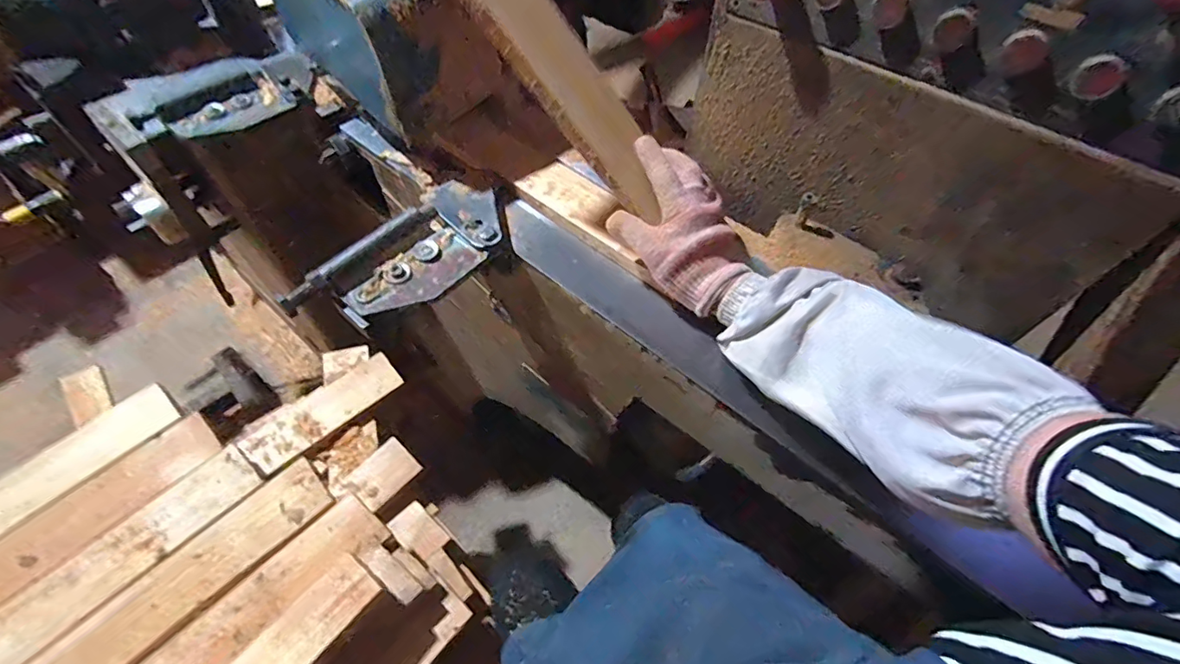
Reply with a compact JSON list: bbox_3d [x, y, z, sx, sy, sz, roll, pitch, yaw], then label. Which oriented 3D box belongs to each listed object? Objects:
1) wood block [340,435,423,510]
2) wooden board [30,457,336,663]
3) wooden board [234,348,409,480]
[{"bbox_3d":[-0.289,0.200,0.713,0.068,0.018,0.085,35,60,22],"label":"wood block"},{"bbox_3d":[-0.495,0.321,0.492,0.074,0.018,0.494,37,60,23],"label":"wooden board"},{"bbox_3d":[-0.399,0.113,0.761,0.084,0.022,0.223,38,61,24],"label":"wooden board"}]

